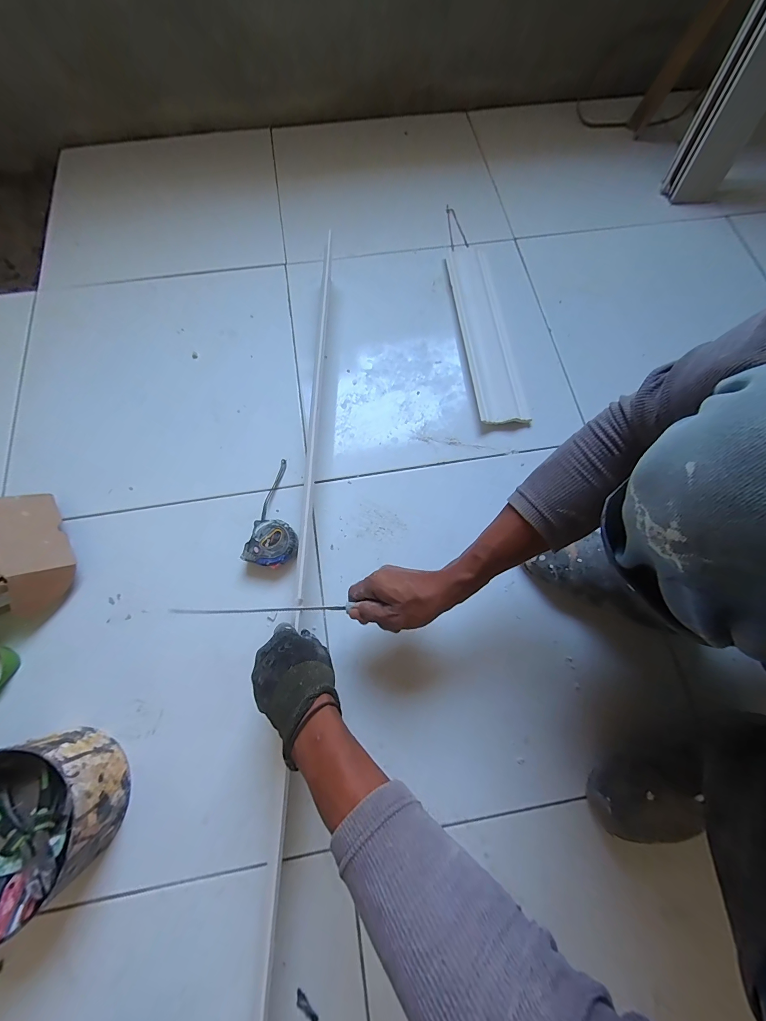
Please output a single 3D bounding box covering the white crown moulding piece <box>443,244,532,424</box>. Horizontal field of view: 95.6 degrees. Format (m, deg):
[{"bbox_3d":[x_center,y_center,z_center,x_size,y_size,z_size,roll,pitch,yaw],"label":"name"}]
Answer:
[{"bbox_3d":[0.186,-0.356,0.667,0.081,0.018,0.430,-7,73,-3],"label":"white crown moulding piece"}]

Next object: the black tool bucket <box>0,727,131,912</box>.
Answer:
[{"bbox_3d":[-0.414,0.357,0.408,0.174,0.093,0.161,-16,74,-6],"label":"black tool bucket"}]

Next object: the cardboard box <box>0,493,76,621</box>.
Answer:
[{"bbox_3d":[-0.538,0.071,0.495,0.135,0.086,0.172,-31,76,-10],"label":"cardboard box"}]

